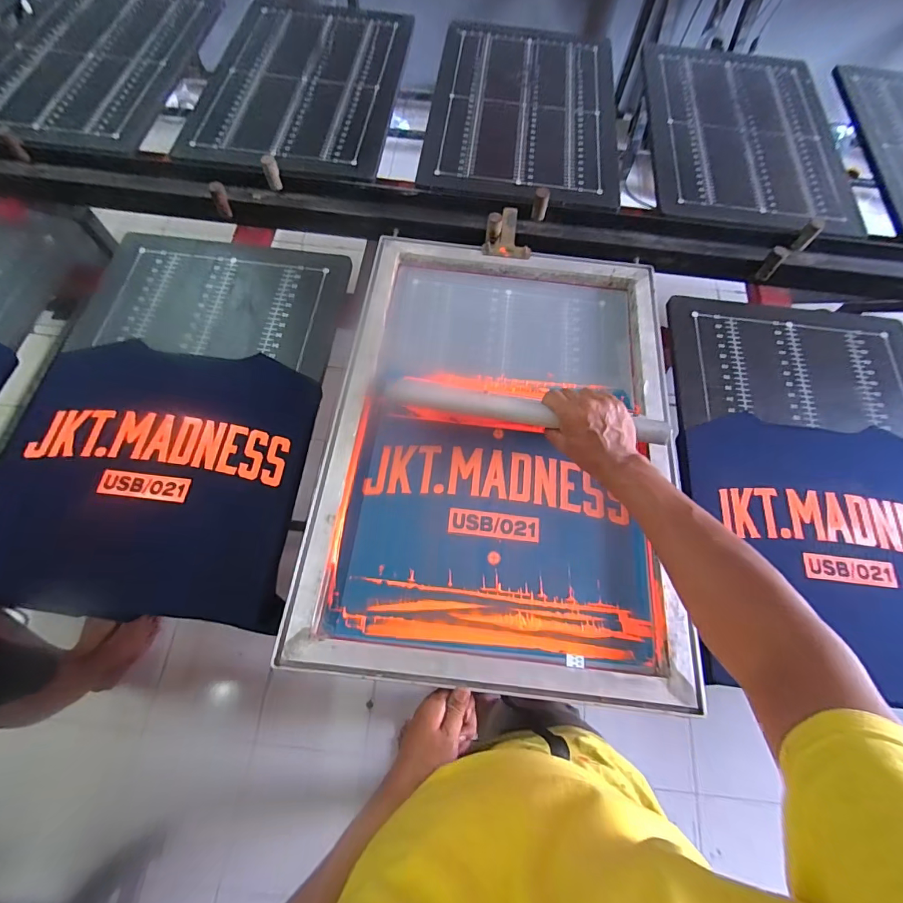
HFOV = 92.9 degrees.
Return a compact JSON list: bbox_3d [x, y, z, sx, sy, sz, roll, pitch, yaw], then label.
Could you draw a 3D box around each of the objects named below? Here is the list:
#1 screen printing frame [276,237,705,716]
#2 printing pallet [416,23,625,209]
[{"bbox_3d":[0.070,-0.031,0.604,0.448,0.051,0.640,6,68,0],"label":"screen printing frame"},{"bbox_3d":[0.158,-0.751,0.934,0.392,0.016,0.587,6,68,0],"label":"printing pallet"}]

